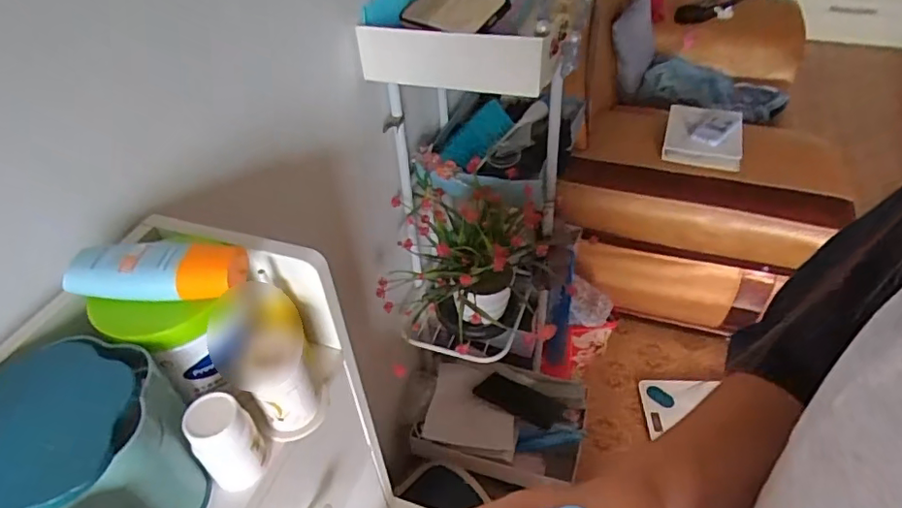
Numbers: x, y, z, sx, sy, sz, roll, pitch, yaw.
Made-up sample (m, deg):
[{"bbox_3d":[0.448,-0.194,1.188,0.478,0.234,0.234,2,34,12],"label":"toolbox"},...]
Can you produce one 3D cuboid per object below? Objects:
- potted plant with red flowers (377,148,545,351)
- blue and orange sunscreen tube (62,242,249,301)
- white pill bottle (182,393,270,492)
[{"bbox_3d":[0.021,0.019,0.845,0.223,0.211,0.226,3,43,7],"label":"potted plant with red flowers"},{"bbox_3d":[-0.187,0.010,0.348,0.106,0.028,0.044,-4,42,0],"label":"blue and orange sunscreen tube"},{"bbox_3d":[-0.141,0.118,0.346,0.034,0.065,0.029,-35,51,-30],"label":"white pill bottle"}]

